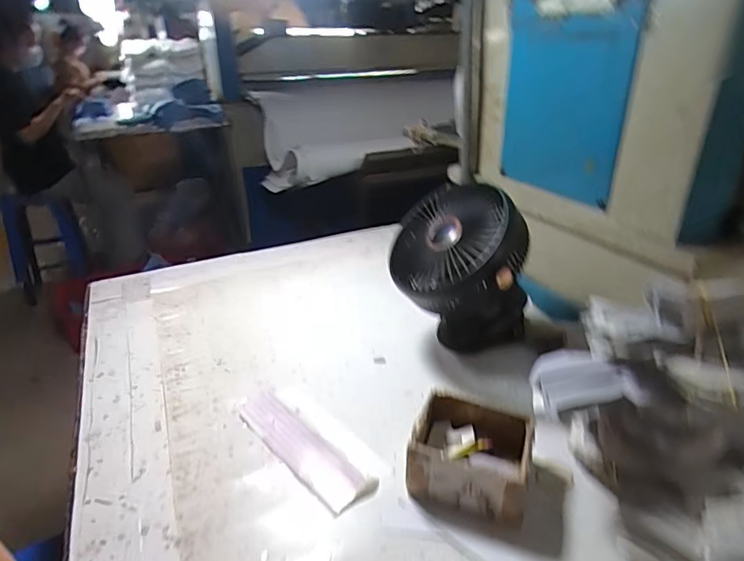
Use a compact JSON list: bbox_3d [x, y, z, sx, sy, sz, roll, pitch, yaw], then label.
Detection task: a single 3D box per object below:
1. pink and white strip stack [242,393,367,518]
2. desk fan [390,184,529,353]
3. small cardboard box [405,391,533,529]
[{"bbox_3d":[-0.095,0.198,0.601,0.050,0.014,0.214,-26,35,-37],"label":"pink and white strip stack"},{"bbox_3d":[0.119,-0.002,0.717,0.179,0.238,0.144,12,31,26],"label":"desk fan"},{"bbox_3d":[0.104,0.188,0.541,0.126,0.059,0.116,7,29,17],"label":"small cardboard box"}]

